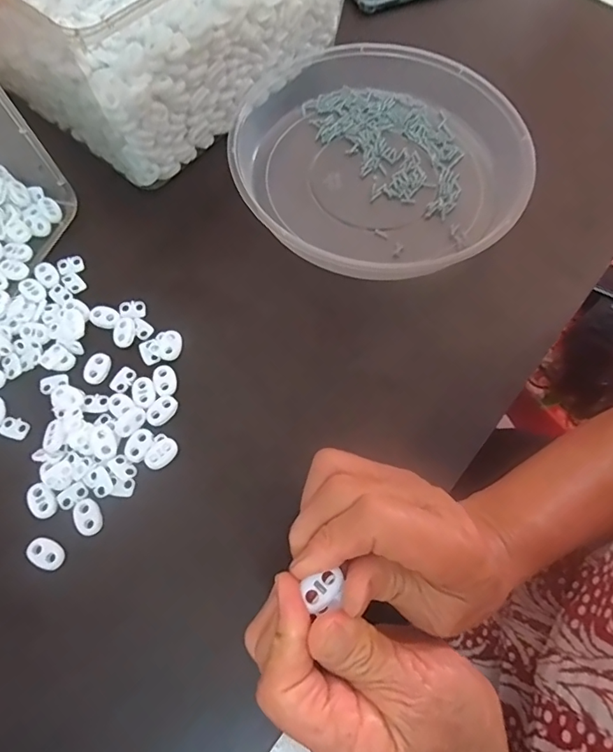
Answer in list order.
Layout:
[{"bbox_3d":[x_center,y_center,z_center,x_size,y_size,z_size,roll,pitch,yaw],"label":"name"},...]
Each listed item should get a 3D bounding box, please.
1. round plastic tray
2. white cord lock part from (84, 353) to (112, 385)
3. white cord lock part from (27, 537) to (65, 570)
[{"bbox_3d":[0.058,-0.187,0.406,0.232,0.036,0.235,1,68,-3],"label":"round plastic tray"},{"bbox_3d":[-0.146,-0.006,0.341,0.015,0.004,0.023,10,67,1],"label":"white cord lock part"},{"bbox_3d":[-0.156,0.106,0.293,0.022,0.004,0.015,27,69,8],"label":"white cord lock part"}]

